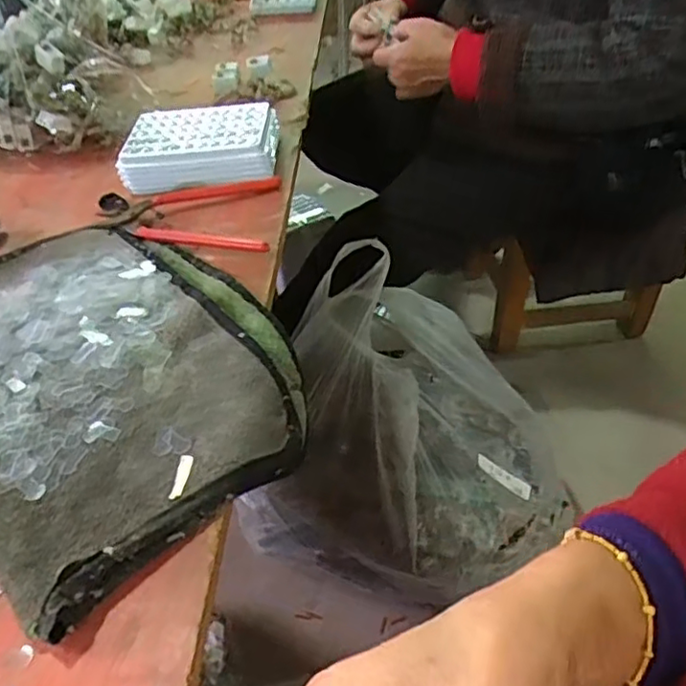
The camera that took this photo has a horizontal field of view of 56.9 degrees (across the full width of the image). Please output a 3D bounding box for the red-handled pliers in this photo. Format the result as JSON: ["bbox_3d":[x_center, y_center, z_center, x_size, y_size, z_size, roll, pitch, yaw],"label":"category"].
[{"bbox_3d":[-0.121,-0.102,0.495,0.134,0.010,0.107,-3,43,2],"label":"red-handled pliers"}]

